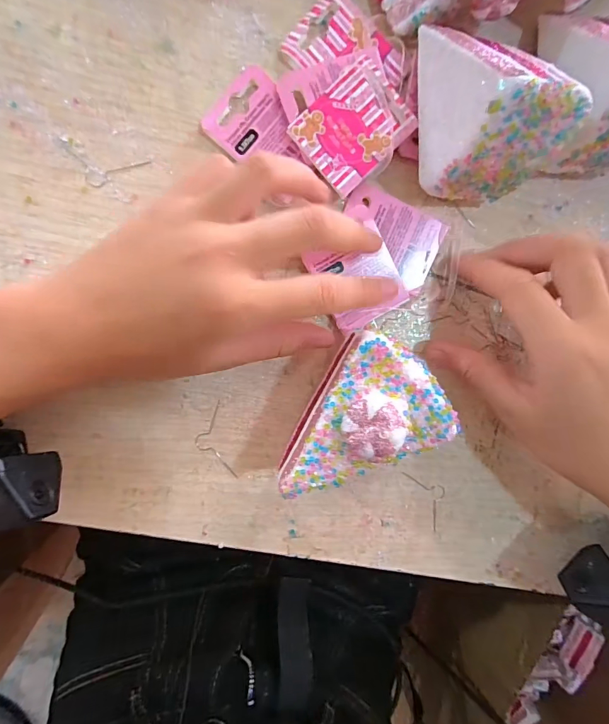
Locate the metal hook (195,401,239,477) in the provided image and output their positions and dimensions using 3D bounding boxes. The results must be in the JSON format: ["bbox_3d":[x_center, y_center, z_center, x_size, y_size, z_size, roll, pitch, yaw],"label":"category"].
[{"bbox_3d":[-0.051,0.046,0.212,0.018,0.004,0.045,-14,97,-7],"label":"metal hook"}]

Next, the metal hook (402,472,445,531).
[{"bbox_3d":[0.078,0.082,0.236,0.017,0.004,0.044,-30,98,-5],"label":"metal hook"}]

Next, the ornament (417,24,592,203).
[{"bbox_3d":[0.093,-0.126,0.187,0.063,0.070,0.078,-3,95,-8],"label":"ornament"}]

